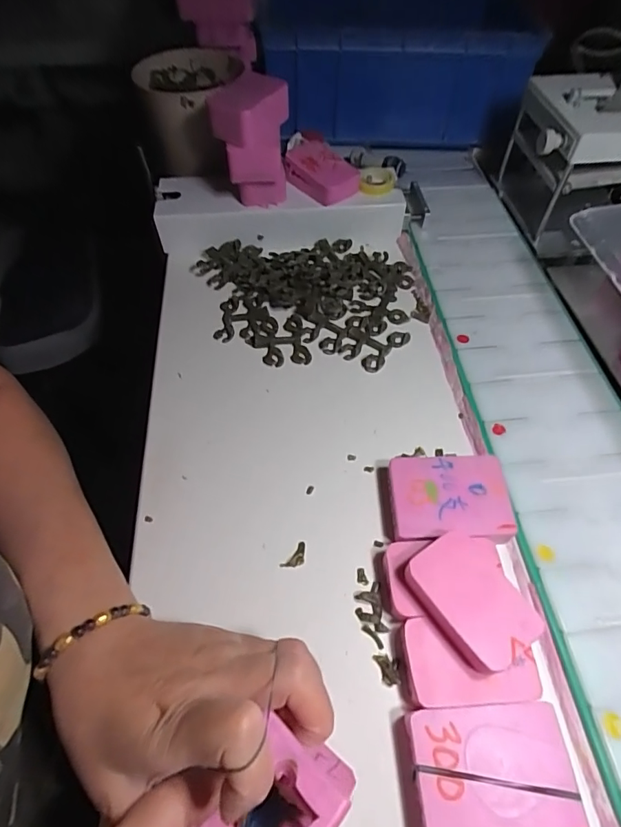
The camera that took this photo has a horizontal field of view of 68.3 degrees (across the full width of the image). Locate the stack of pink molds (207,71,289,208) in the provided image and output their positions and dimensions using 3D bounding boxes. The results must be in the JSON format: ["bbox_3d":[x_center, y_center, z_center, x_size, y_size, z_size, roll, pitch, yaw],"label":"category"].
[{"bbox_3d":[-0.056,-0.263,0.446,0.069,0.096,0.080,-5,56,-3],"label":"stack of pink molds"}]

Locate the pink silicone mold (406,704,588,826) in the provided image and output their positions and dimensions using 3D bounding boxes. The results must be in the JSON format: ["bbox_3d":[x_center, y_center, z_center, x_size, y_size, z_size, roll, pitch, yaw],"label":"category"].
[{"bbox_3d":[0.092,0.185,0.236,0.077,0.021,0.056,-3,56,-2],"label":"pink silicone mold"}]

